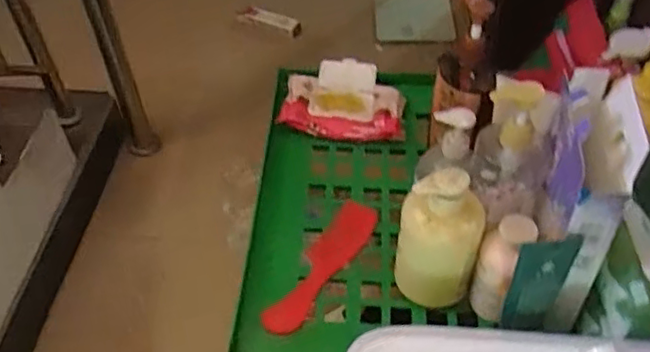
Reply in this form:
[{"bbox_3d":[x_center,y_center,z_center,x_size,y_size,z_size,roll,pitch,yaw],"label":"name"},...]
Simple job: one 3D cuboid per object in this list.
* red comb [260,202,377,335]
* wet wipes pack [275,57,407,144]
[{"bbox_3d":[-0.004,0.110,0.778,0.051,0.020,0.203,27,54,23],"label":"red comb"},{"bbox_3d":[0.031,-0.119,0.954,0.180,0.039,0.151,10,49,10],"label":"wet wipes pack"}]

